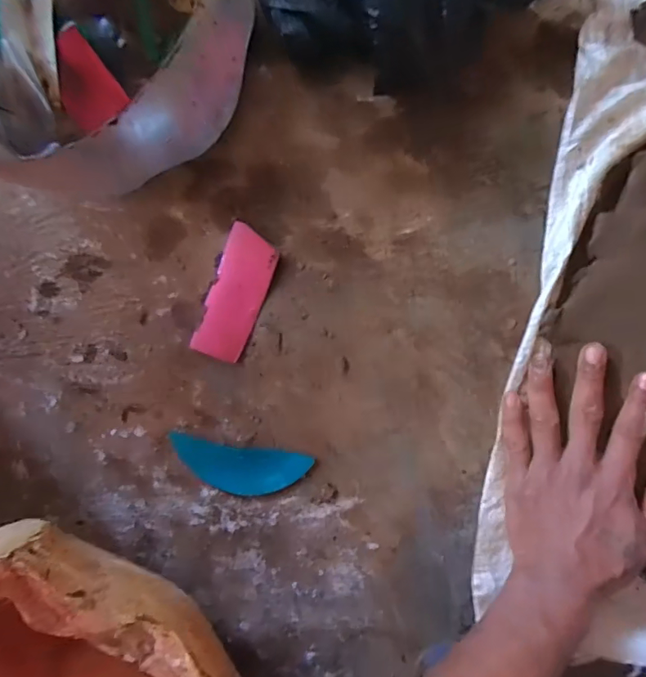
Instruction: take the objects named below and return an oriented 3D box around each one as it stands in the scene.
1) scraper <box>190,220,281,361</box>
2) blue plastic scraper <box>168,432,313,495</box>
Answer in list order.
[{"bbox_3d":[-0.071,-0.035,0.389,0.044,0.004,0.108,21,97,2],"label":"scraper"},{"bbox_3d":[-0.071,0.111,0.404,0.118,0.010,0.041,9,97,3],"label":"blue plastic scraper"}]

